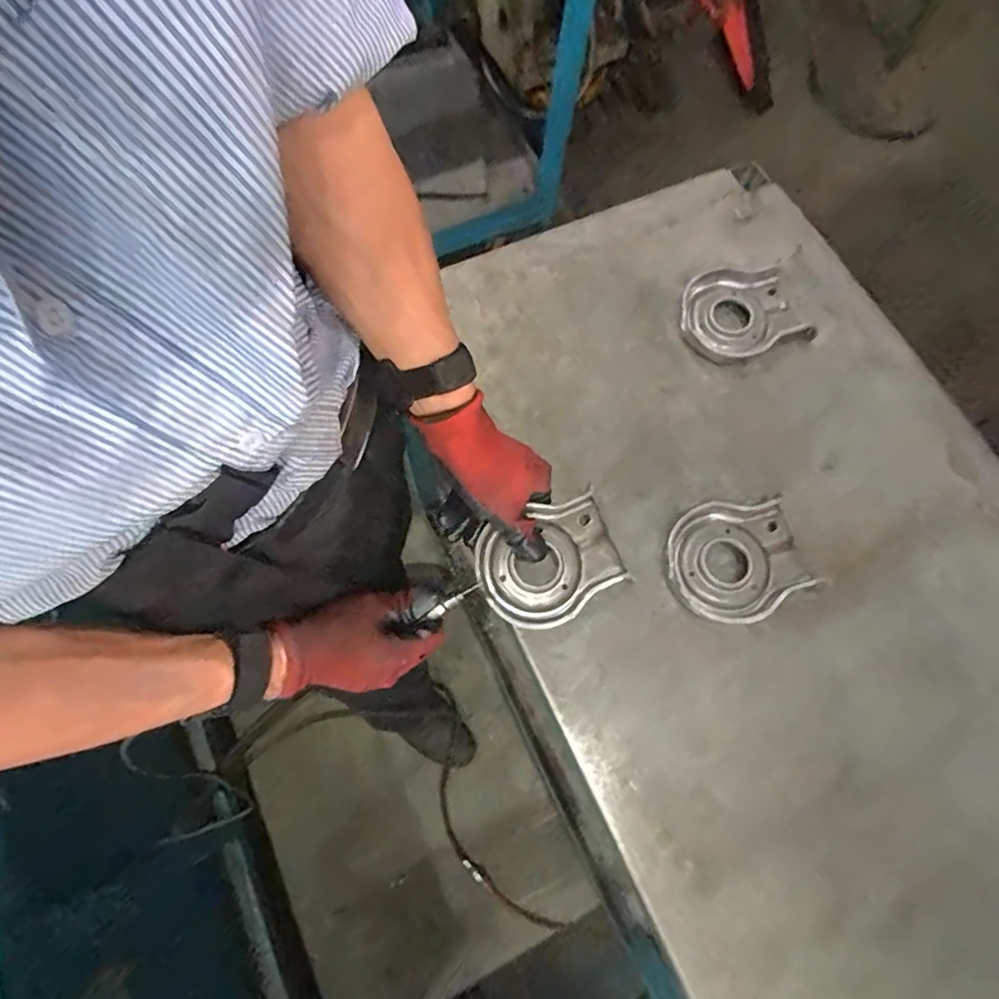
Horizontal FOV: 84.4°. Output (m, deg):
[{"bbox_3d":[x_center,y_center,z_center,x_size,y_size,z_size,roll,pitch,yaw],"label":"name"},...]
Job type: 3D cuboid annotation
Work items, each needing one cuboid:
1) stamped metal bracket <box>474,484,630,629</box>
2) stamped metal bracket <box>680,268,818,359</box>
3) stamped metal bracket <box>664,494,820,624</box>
[{"bbox_3d":[0.044,0.053,0.468,0.122,0.026,0.091,-28,74,-12],"label":"stamped metal bracket"},{"bbox_3d":[0.248,-0.191,0.570,0.121,0.030,0.103,-19,74,-9],"label":"stamped metal bracket"},{"bbox_3d":[0.209,0.052,0.484,0.120,0.026,0.102,-14,73,-8],"label":"stamped metal bracket"}]

